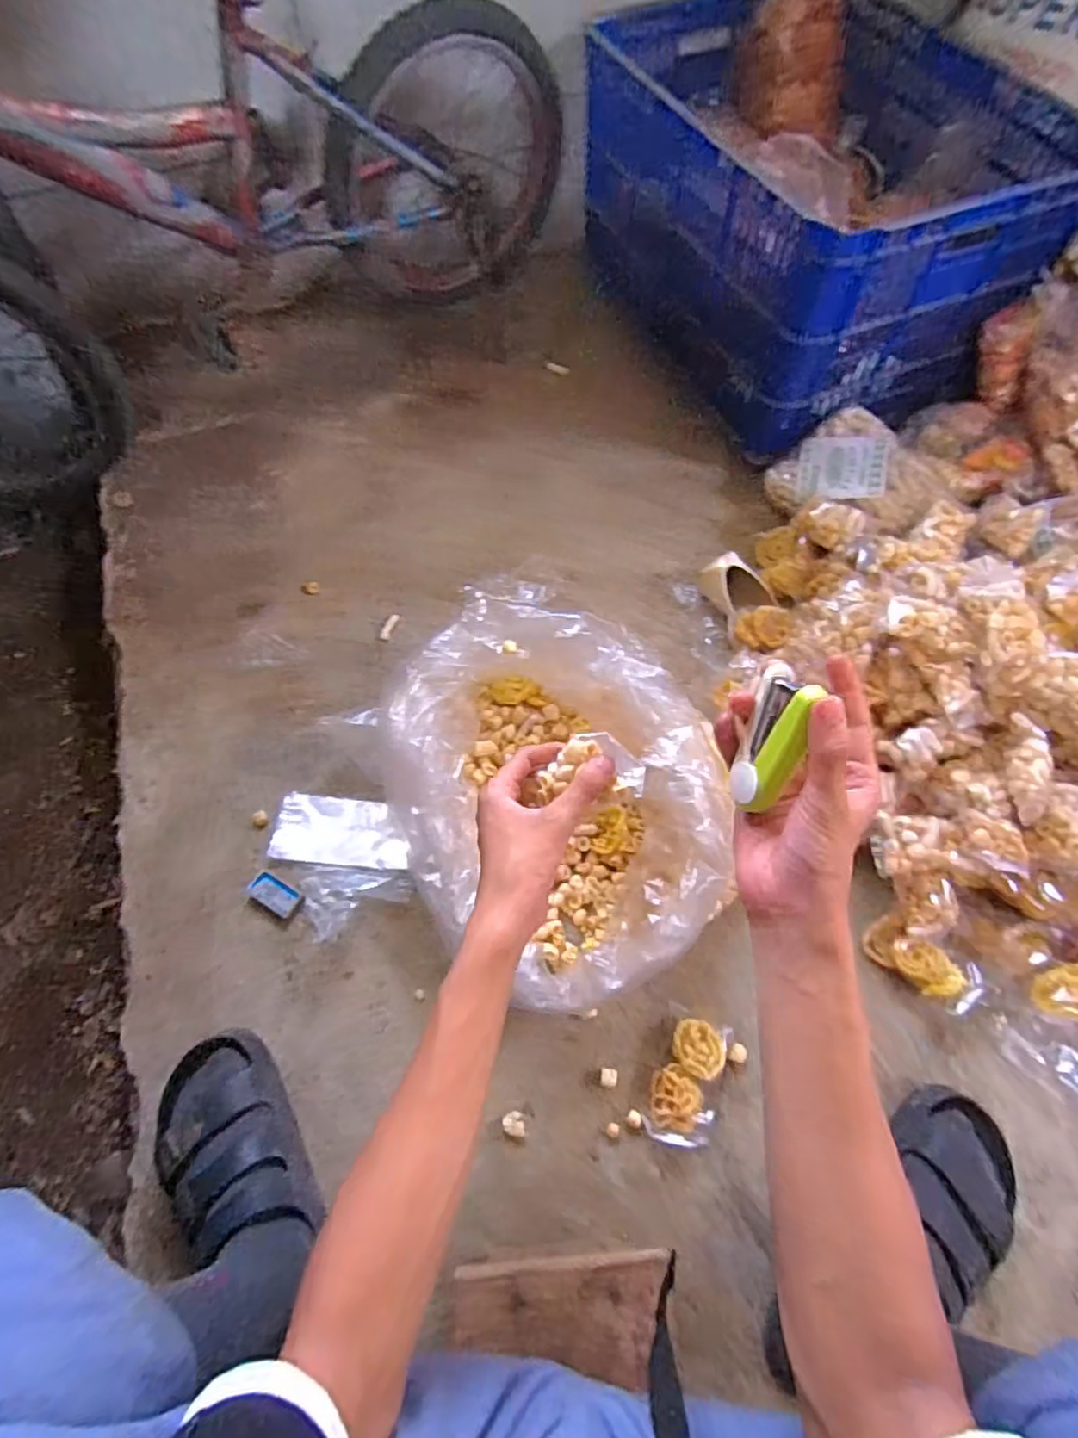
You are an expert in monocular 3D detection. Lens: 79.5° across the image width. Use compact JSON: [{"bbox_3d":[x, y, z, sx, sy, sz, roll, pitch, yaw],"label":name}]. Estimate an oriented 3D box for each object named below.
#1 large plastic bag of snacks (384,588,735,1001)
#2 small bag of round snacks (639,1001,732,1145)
[{"bbox_3d":[0.011,0.080,0.643,0.282,0.162,0.360,-21,66,-9],"label":"large plastic bag of snacks"},{"bbox_3d":[0.140,0.337,0.609,0.059,0.019,0.112,19,66,9],"label":"small bag of round snacks"}]

